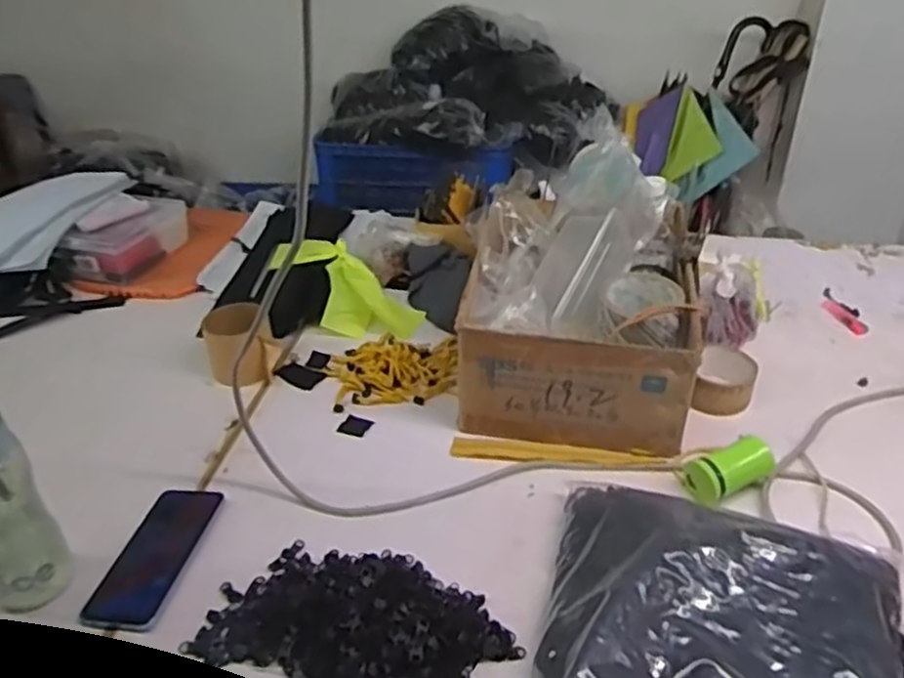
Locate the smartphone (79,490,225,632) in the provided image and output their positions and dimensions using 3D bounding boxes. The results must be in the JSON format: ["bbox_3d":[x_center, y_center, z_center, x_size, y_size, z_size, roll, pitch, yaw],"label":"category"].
[{"bbox_3d":[-0.283,0.207,0.715,0.072,0.010,0.158,4,35,9],"label":"smartphone"}]

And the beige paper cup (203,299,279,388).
[{"bbox_3d":[-0.265,0.010,0.941,0.086,0.083,0.066,-13,36,-16],"label":"beige paper cup"}]

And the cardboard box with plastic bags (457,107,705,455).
[{"bbox_3d":[0.158,-0.052,0.900,0.255,0.229,0.296,6,36,11],"label":"cardboard box with plastic bags"}]

